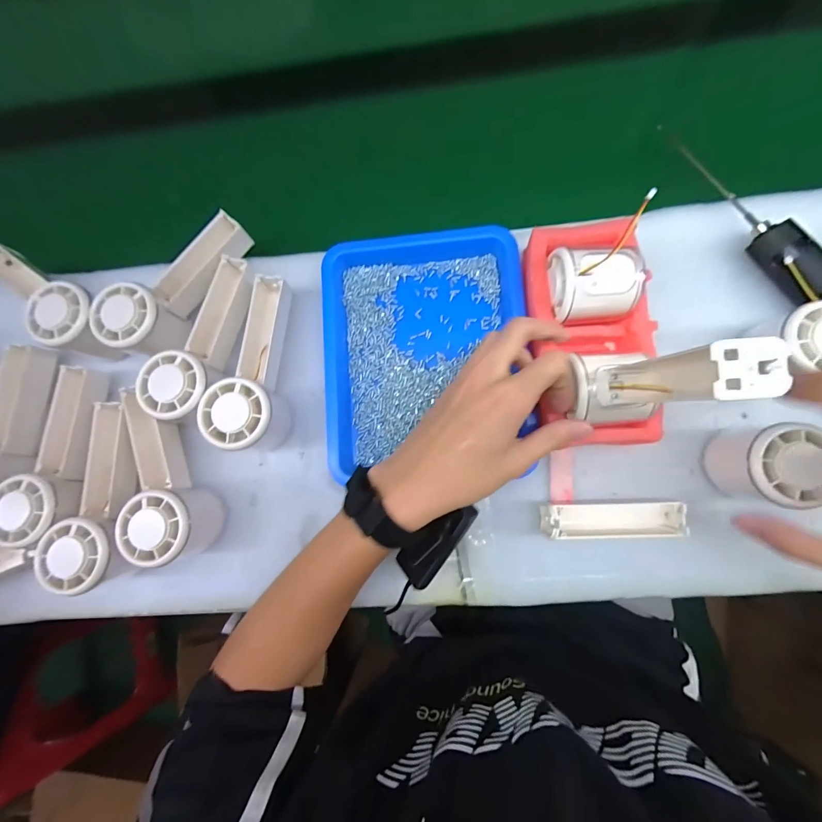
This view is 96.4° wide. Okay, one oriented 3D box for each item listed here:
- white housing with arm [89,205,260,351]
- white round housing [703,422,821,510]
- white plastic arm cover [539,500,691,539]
[{"bbox_3d":[-0.206,-0.114,0.324,0.058,0.044,0.149,39,87,9],"label":"white housing with arm"},{"bbox_3d":[0.264,0.040,0.274,0.054,0.061,0.056,-6,82,5],"label":"white round housing"},{"bbox_3d":[0.158,0.086,0.291,0.103,0.033,0.027,-2,82,5],"label":"white plastic arm cover"}]

